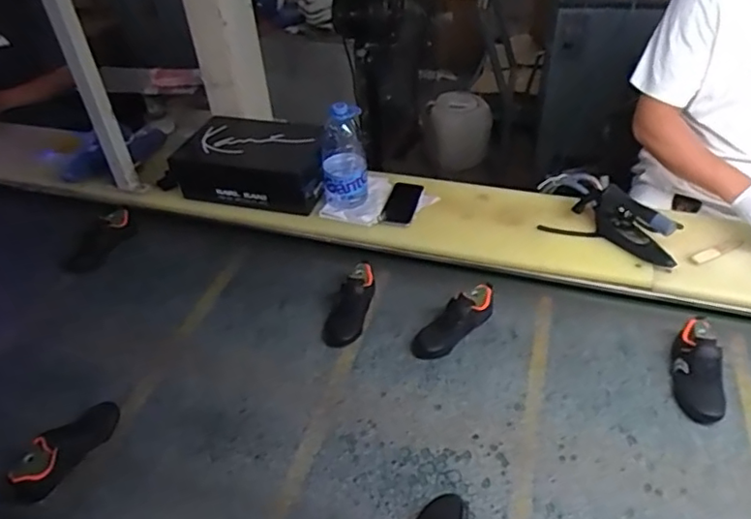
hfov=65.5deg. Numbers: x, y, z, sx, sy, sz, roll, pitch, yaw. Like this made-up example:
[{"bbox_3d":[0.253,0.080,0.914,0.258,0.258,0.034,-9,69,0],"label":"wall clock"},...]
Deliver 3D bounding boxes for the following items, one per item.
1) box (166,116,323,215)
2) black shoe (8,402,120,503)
[{"bbox_3d":[-0.298,-0.233,1.404,0.360,0.130,0.196,11,45,17],"label":"box"},{"bbox_3d":[-0.513,0.306,0.971,0.065,0.076,0.188,19,48,24],"label":"black shoe"}]

